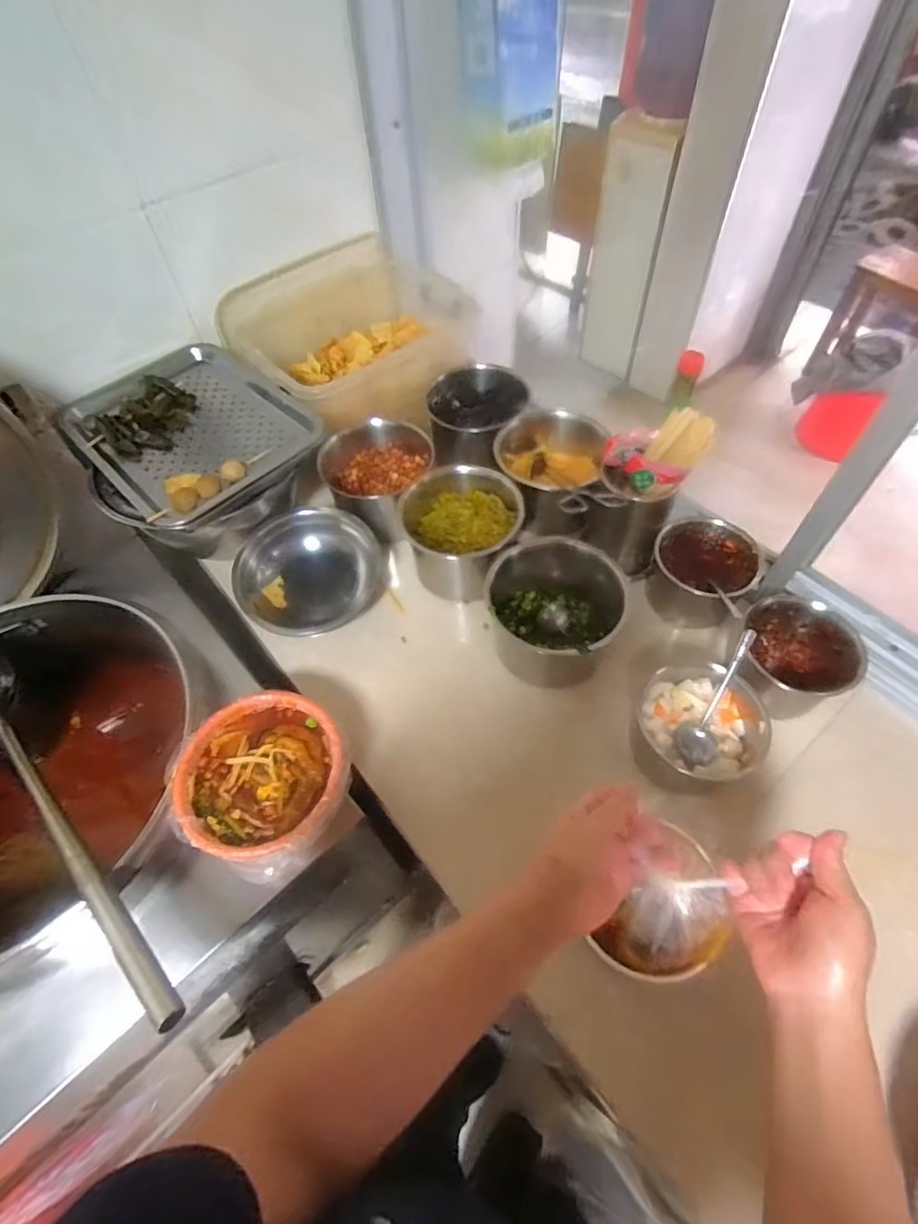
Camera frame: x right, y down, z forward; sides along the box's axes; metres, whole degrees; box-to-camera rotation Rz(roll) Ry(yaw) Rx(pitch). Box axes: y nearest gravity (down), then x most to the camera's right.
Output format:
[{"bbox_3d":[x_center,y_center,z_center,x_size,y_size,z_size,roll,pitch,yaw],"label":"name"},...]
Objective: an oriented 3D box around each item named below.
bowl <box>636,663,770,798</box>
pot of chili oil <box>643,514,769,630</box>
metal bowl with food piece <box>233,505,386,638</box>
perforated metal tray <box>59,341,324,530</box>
[{"bbox_3d":[0.284,0.137,0.658,0.145,0.096,0.140,-1,56,2],"label":"bowl"},{"bbox_3d":[0.338,-0.056,0.773,0.125,0.110,0.133,-1,56,2],"label":"pot of chili oil"},{"bbox_3d":[-0.226,-0.059,0.802,0.197,0.109,0.197,21,59,16],"label":"metal bowl with food piece"},{"bbox_3d":[-0.392,-0.272,0.798,0.366,0.031,0.275,35,64,23],"label":"perforated metal tray"}]

